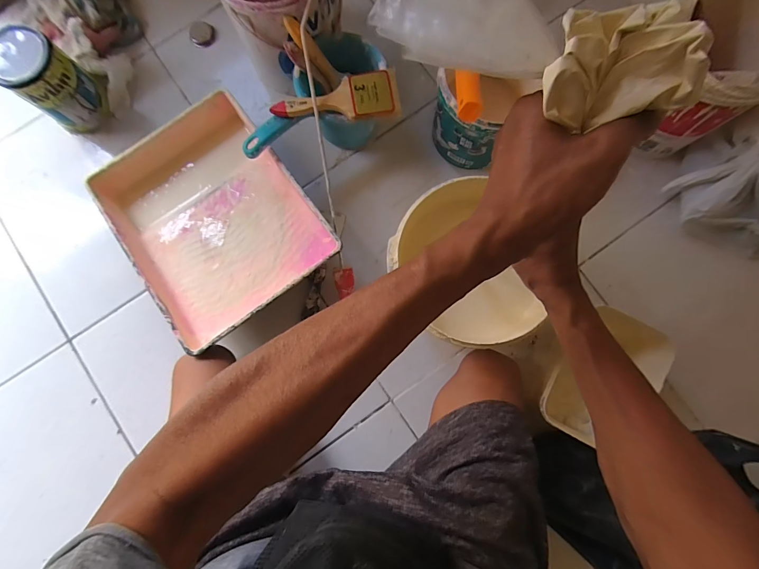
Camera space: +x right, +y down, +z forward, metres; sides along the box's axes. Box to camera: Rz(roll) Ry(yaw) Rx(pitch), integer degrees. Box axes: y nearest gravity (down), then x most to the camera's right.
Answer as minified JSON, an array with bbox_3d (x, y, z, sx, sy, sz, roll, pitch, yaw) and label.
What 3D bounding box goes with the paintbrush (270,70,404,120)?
[{"bbox_3d":[-0.064,-0.281,0.523,0.186,0.011,0.072,-4,84,-1],"label":"paintbrush"}]

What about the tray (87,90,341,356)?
[{"bbox_3d":[-0.269,-0.107,0.580,0.281,0.086,0.351,-37,85,-5],"label":"tray"}]

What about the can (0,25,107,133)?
[{"bbox_3d":[-0.561,-0.348,0.600,0.100,0.126,0.100,0,84,-1],"label":"can"}]

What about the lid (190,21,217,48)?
[{"bbox_3d":[-0.347,-0.490,0.687,0.050,0.020,0.041,-30,85,-4],"label":"lid"}]

